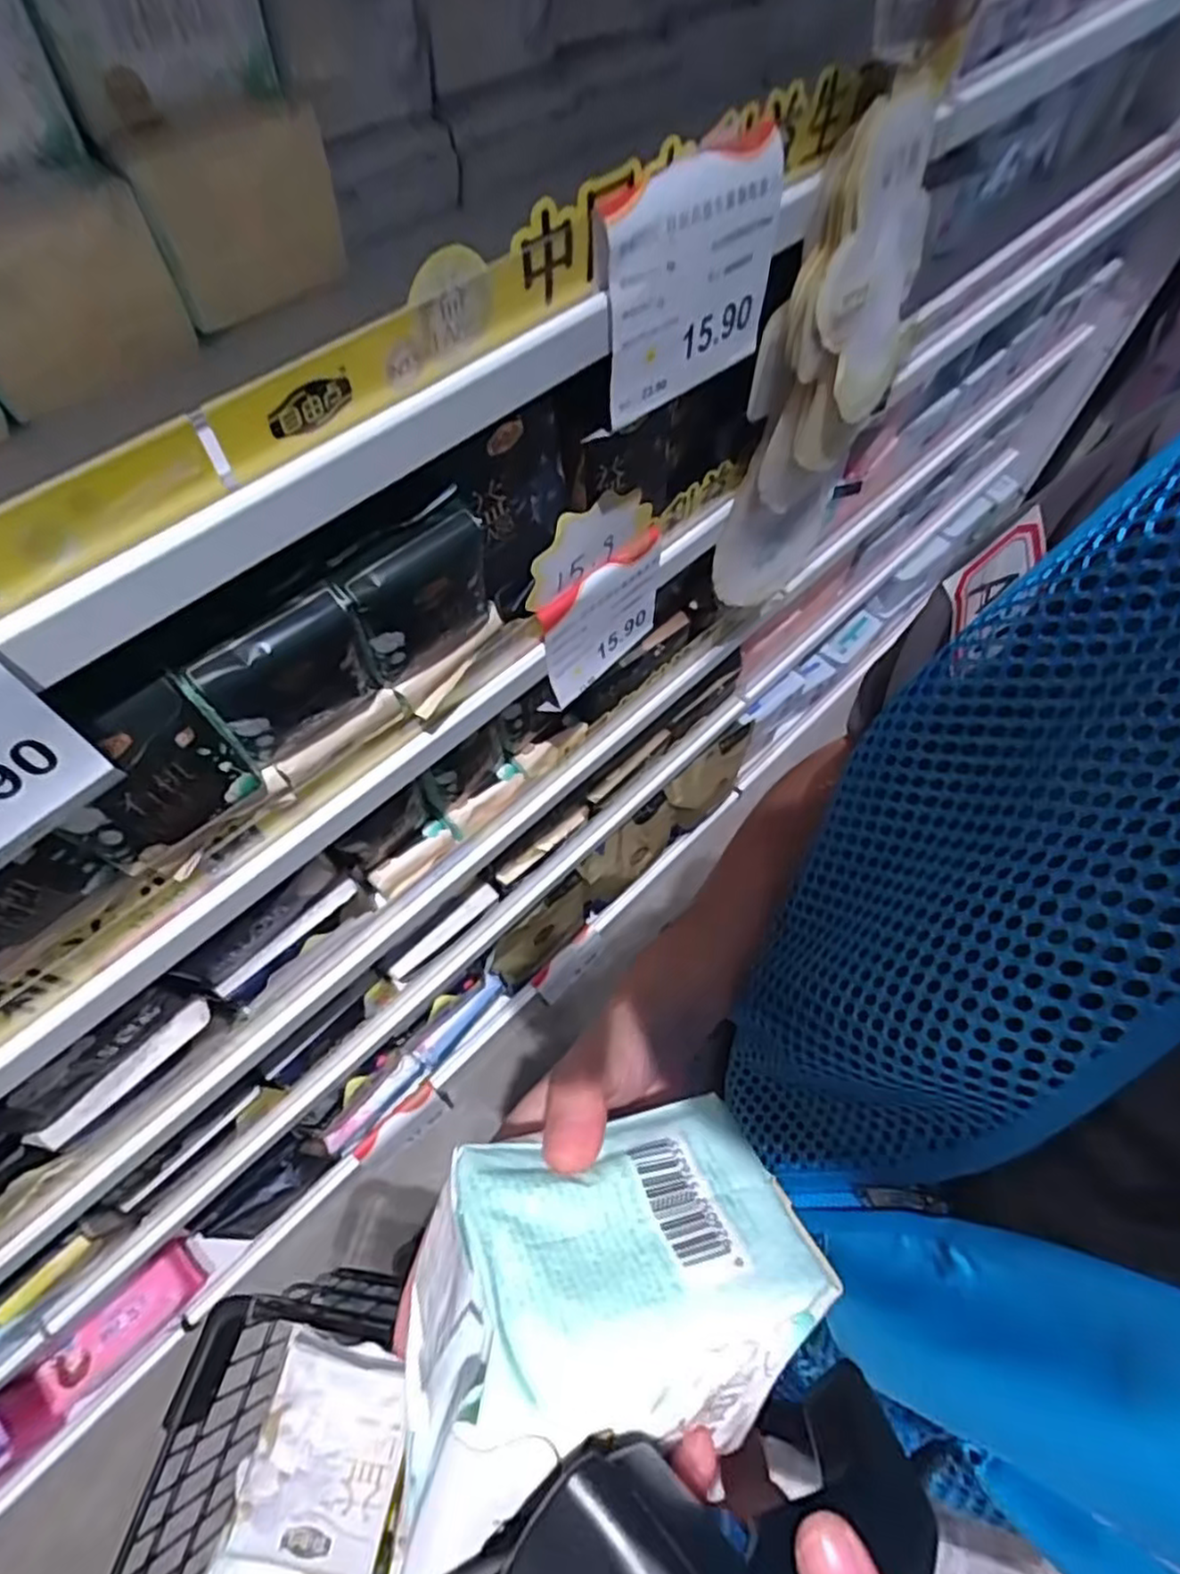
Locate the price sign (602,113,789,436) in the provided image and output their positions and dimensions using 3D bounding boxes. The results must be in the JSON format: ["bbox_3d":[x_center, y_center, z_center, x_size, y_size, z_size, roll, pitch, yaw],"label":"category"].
[{"bbox_3d":[0.065,-0.302,0.421,0.139,0.114,0.023,-40,69,-20],"label":"price sign"}]

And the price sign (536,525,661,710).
[{"bbox_3d":[0.015,-0.148,0.637,0.011,0.129,0.138,38,69,21],"label":"price sign"}]

